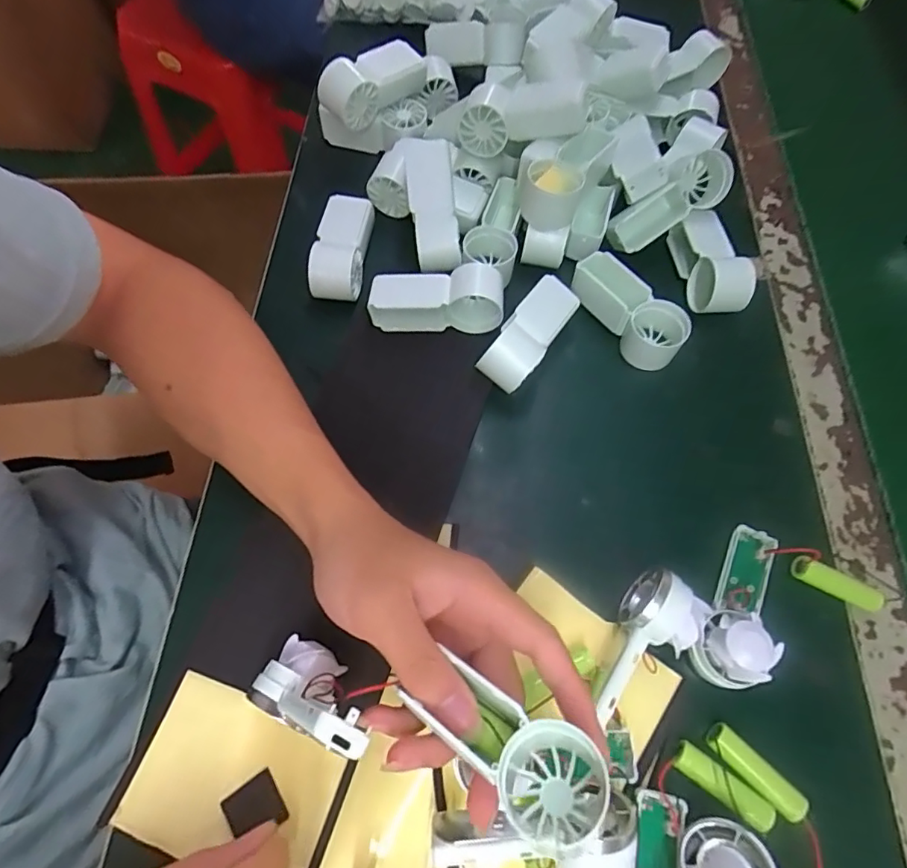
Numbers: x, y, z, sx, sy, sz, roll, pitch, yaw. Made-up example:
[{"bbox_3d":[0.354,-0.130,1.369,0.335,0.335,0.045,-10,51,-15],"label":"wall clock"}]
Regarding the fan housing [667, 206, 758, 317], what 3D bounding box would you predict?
[{"bbox_3d":[0.196,-0.129,0.402,0.046,0.039,0.076,-4,66,-4],"label":"fan housing"}]

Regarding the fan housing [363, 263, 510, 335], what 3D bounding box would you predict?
[{"bbox_3d":[-0.012,-0.096,0.375,0.093,0.045,0.035,1,67,-2],"label":"fan housing"}]

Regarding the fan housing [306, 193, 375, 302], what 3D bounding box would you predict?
[{"bbox_3d":[-0.085,-0.144,0.405,0.039,0.038,0.091,8,65,2],"label":"fan housing"}]

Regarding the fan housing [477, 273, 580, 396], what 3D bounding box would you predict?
[{"bbox_3d":[0.056,-0.069,0.368,0.033,0.040,0.090,35,70,12],"label":"fan housing"}]

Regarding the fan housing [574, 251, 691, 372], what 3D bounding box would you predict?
[{"bbox_3d":[0.126,-0.089,0.383,0.095,0.039,0.041,42,71,16],"label":"fan housing"}]

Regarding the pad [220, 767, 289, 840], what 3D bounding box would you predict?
[{"bbox_3d":[-0.100,0.188,0.260,0.024,0.006,0.024,-30,69,-16],"label":"pad"}]

